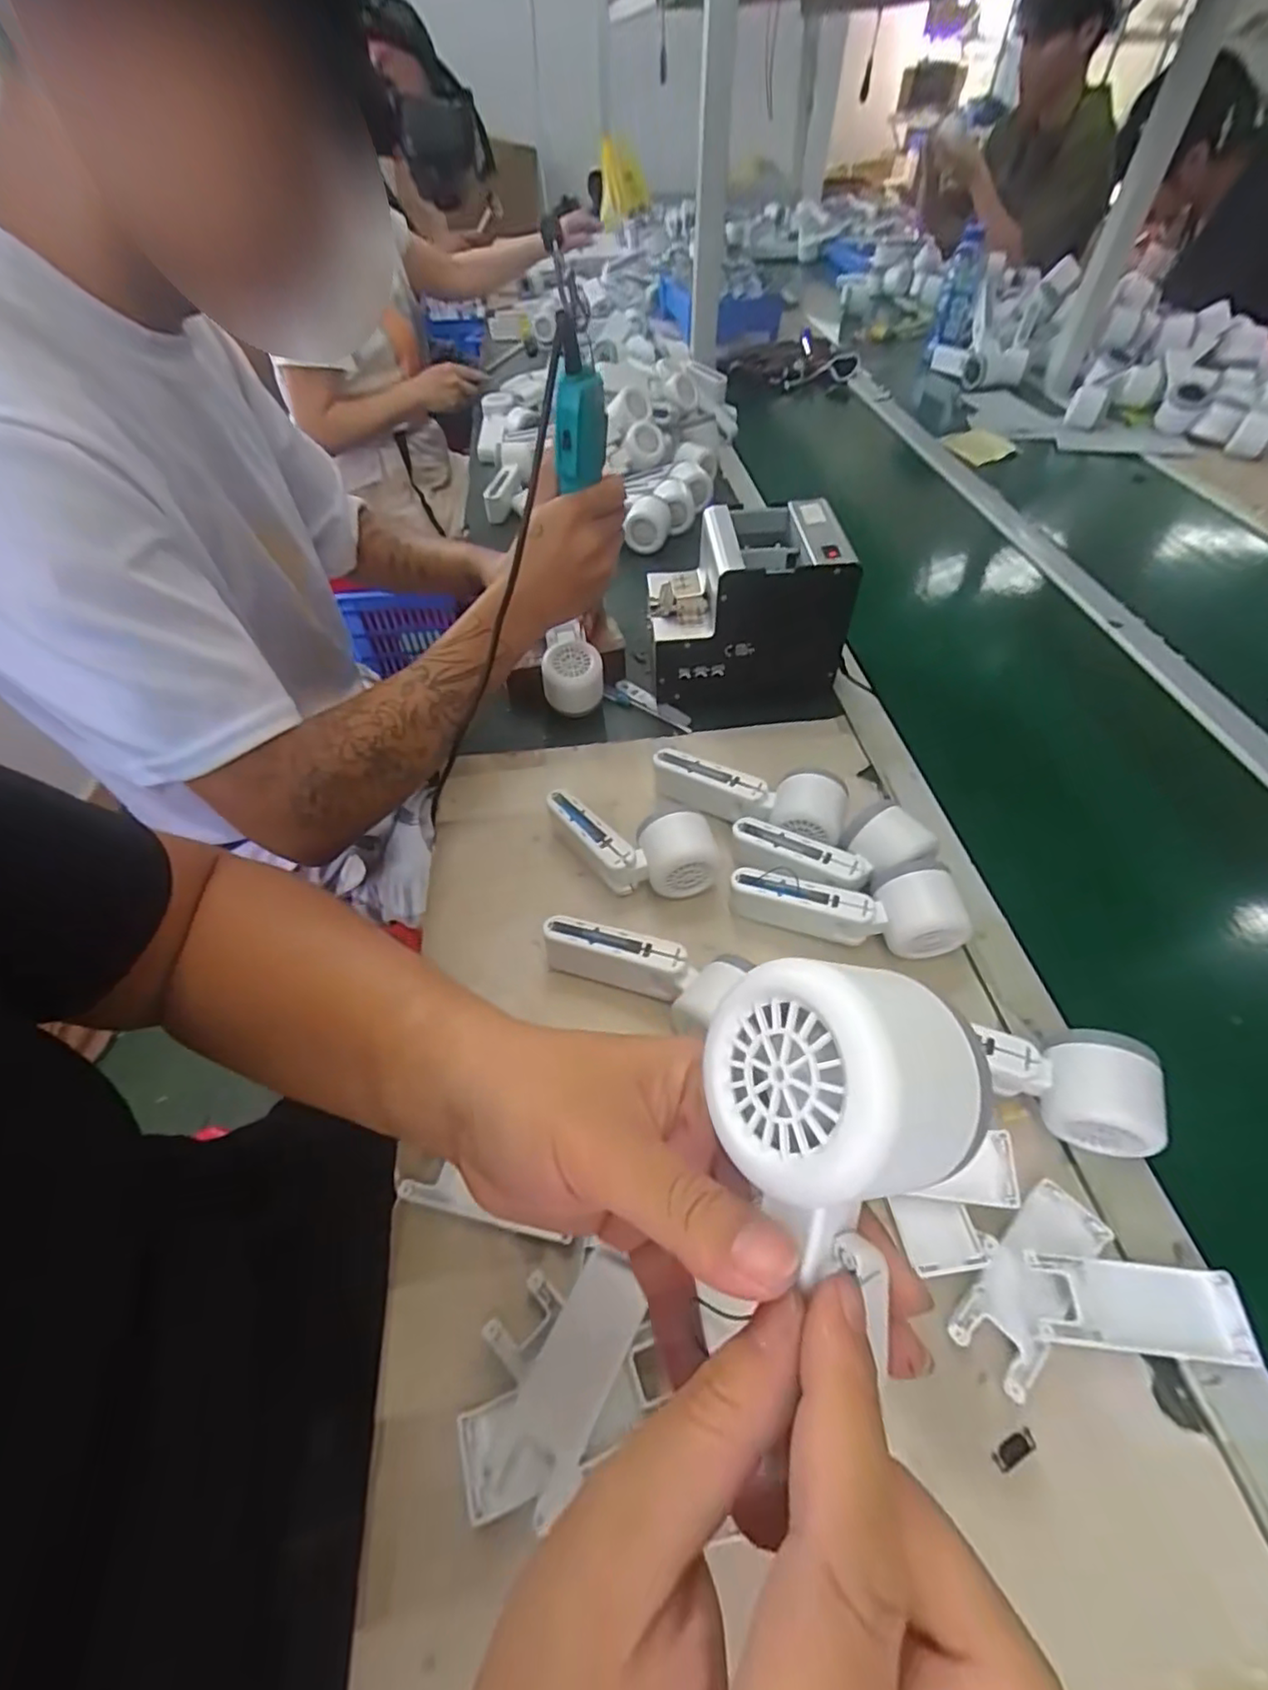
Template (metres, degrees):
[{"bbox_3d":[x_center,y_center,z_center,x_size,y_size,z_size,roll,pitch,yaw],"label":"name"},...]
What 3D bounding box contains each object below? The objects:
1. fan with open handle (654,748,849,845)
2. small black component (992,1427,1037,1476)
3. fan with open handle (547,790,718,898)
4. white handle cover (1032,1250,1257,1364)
[{"bbox_3d":[0.098,-0.043,0.544,0.165,0.048,0.054,24,56,19],"label":"fan with open handle"},{"bbox_3d":[0.182,0.288,0.300,0.023,0.004,0.009,-25,53,-15],"label":"small black component"},{"bbox_3d":[-0.007,0.002,0.506,0.152,0.050,0.061,16,54,14],"label":"fan with open handle"},{"bbox_3d":[0.260,0.237,0.326,0.101,0.013,0.040,4,52,4],"label":"white handle cover"}]

